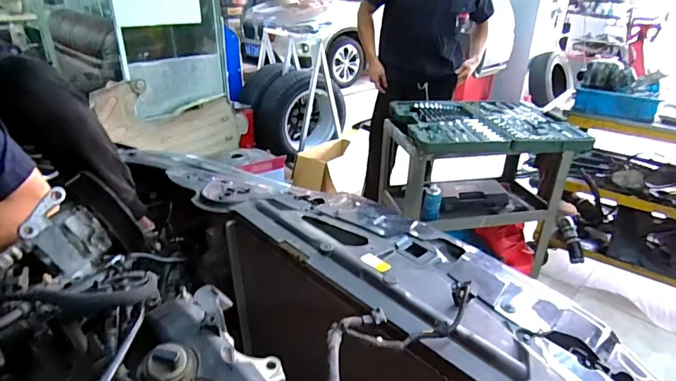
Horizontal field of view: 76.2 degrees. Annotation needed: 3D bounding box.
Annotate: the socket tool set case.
[{"bbox_3d":[0.589,-0.256,1.738,0.711,0.078,0.488,-1,27,-4],"label":"socket tool set case"}]

